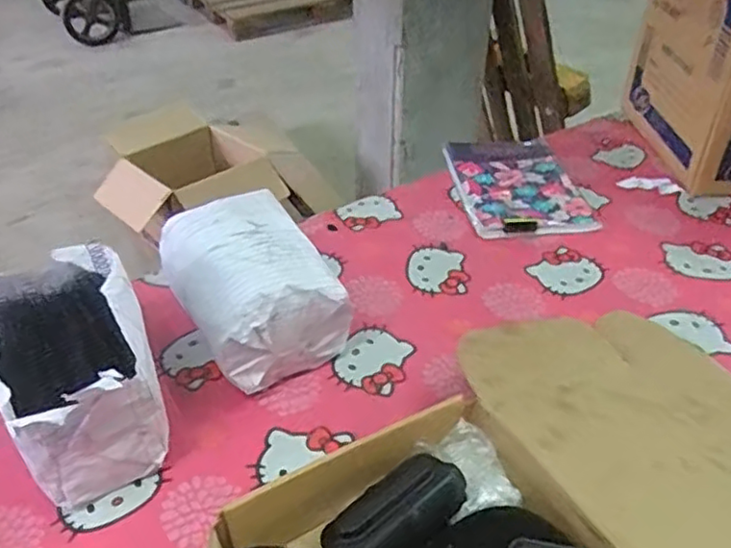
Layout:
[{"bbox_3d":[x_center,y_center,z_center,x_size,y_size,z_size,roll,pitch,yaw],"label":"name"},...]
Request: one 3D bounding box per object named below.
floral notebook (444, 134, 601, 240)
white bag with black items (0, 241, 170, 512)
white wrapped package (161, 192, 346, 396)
[{"bbox_3d":[0.200,-0.118,0.870,0.150,0.021,0.213,-6,40,-6],"label":"floral notebook"},{"bbox_3d":[-0.240,0.081,0.549,0.117,0.134,0.202,-21,44,-23],"label":"white bag with black items"},{"bbox_3d":[-0.115,0.016,0.640,0.131,0.117,0.178,-24,45,-25],"label":"white wrapped package"}]

